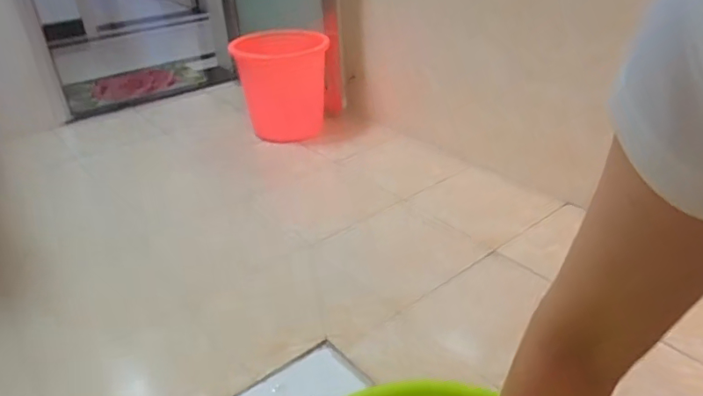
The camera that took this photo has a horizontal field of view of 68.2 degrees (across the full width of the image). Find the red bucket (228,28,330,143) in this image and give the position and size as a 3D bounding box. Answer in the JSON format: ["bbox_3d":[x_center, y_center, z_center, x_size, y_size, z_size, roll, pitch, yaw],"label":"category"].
[{"bbox_3d":[-0.217,-0.364,1.743,0.288,0.339,0.290,-4,28,2],"label":"red bucket"}]

